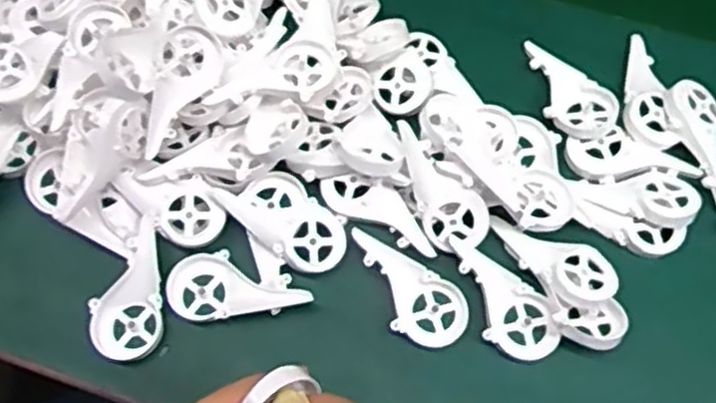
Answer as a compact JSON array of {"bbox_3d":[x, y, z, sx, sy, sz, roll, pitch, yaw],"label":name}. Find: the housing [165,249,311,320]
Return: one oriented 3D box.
[{"bbox_3d":[-0.079,0.054,0.492,0.091,0.014,0.044,-5,68,-1],"label":"housing"}]

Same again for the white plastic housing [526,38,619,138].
[{"bbox_3d":[0.148,-0.079,0.545,0.087,0.009,0.047,40,74,15],"label":"white plastic housing"}]

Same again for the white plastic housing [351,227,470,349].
[{"bbox_3d":[0.029,0.060,0.490,0.091,0.012,0.046,28,72,12],"label":"white plastic housing"}]

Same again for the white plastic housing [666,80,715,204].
[{"bbox_3d":[0.241,-0.040,0.526,0.039,0.018,0.092,0,68,1],"label":"white plastic housing"}]

